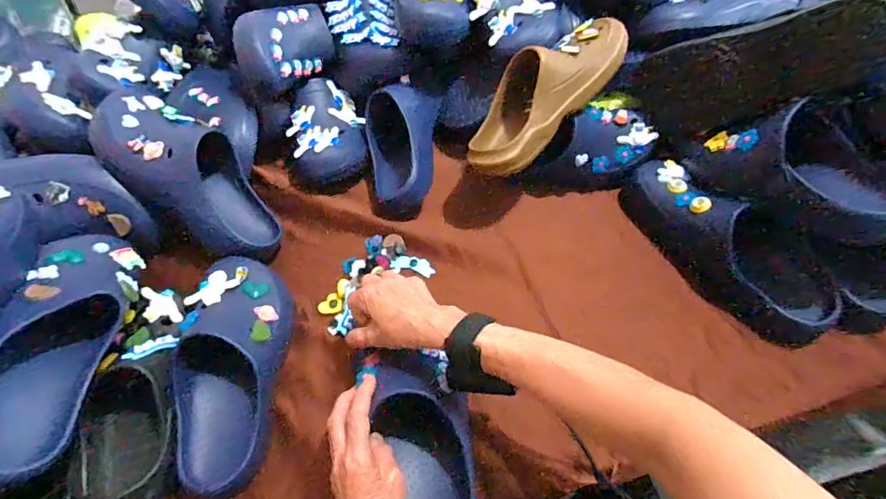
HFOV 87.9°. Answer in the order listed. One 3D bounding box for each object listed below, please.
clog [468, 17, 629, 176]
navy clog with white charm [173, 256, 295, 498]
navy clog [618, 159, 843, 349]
[{"bbox_3d":[0.137,-0.222,0.614,0.285,0.081,0.102,-45,61,-7],"label":"clog"},{"bbox_3d":[-0.237,0.121,0.515,0.108,0.082,0.265,-6,53,-1],"label":"navy clog with white charm"},{"bbox_3d":[0.357,-0.013,0.587,0.091,0.099,0.291,-27,56,-16],"label":"navy clog"}]

